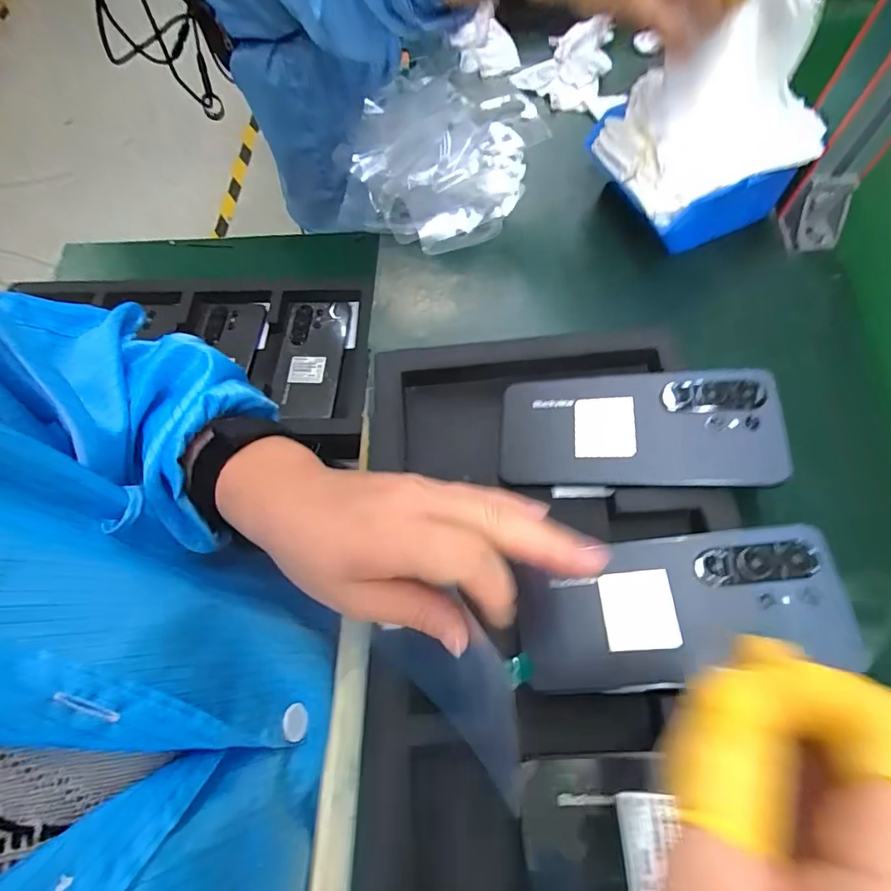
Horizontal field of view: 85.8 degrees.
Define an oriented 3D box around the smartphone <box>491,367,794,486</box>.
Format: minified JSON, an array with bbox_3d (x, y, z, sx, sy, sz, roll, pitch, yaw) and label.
[{"bbox_3d":[0.120,-0.011,0.311,0.168,0.014,0.075,-2,67,19],"label":"smartphone"}]

